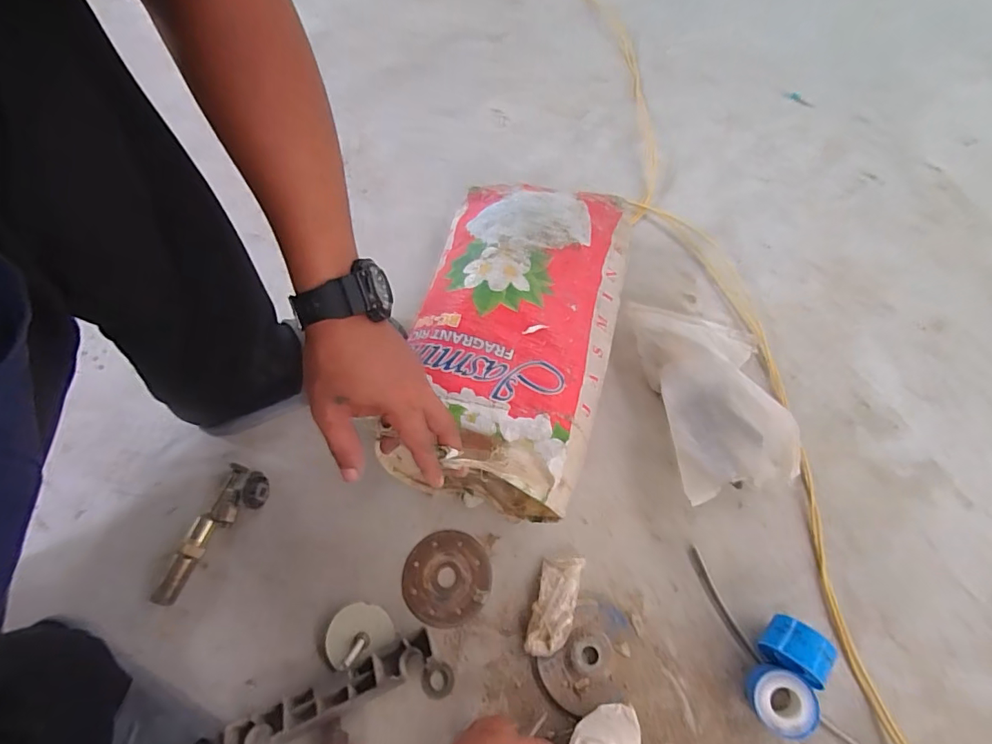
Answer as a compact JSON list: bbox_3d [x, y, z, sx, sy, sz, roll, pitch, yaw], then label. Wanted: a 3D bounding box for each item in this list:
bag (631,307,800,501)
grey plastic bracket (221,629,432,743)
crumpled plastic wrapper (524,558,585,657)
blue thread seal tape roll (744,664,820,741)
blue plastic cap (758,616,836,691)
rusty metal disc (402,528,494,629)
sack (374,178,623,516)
[{"bbox_3d":[0.246,0.014,0.544,0.138,0.080,0.231,-8,66,-3],"label":"bag"},{"bbox_3d":[-0.152,0.300,0.454,0.196,0.036,0.033,-23,66,-8],"label":"grey plastic bracket"},{"bbox_3d":[0.058,0.227,0.486,0.038,0.022,0.093,14,66,9],"label":"crumpled plastic wrapper"},{"bbox_3d":[0.250,0.291,0.440,0.050,0.036,0.049,-1,64,2],"label":"blue thread seal tape roll"},{"bbox_3d":[0.268,0.250,0.450,0.054,0.055,0.042,31,70,14],"label":"blue plastic cap"},{"bbox_3d":[-0.051,0.211,0.508,0.088,0.004,0.088,-1,64,2],"label":"rusty metal disc"},{"bbox_3d":[0.022,-0.053,0.544,0.208,0.141,0.390,13,67,5],"label":"sack"}]

